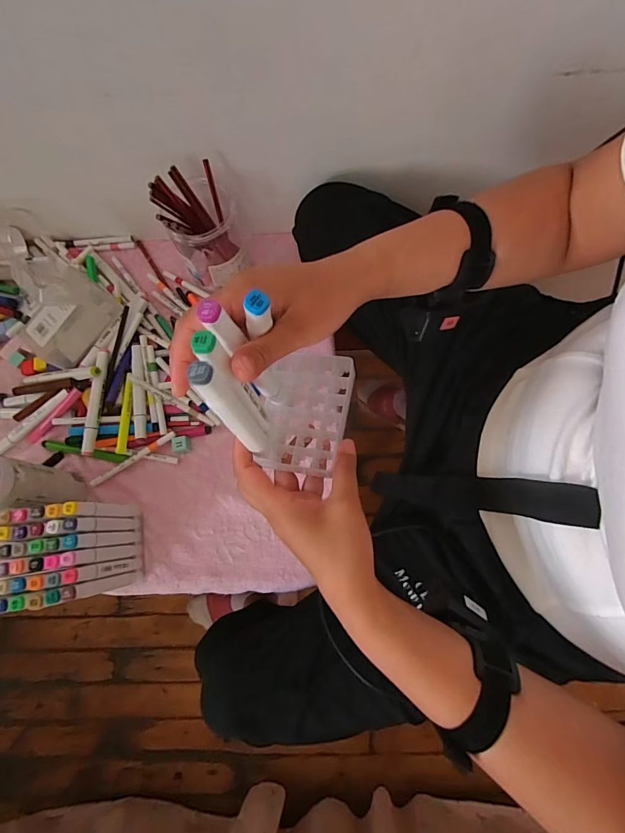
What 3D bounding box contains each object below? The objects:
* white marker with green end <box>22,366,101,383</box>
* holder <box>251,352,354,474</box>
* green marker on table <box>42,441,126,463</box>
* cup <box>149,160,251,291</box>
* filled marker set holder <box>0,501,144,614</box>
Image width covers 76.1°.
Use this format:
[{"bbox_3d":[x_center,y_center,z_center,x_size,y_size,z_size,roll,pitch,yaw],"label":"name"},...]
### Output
[{"bbox_3d":[-0.373,-0.061,0.587,0.153,0.015,0.020,-3,74,22],"label":"white marker with green end"},{"bbox_3d":[-0.004,-0.007,0.360,0.074,0.034,0.113,3,75,3],"label":"holder"},{"bbox_3d":[-0.332,0.051,0.582,0.132,0.014,0.015,10,75,5],"label":"green marker on table"},{"bbox_3d":[-0.153,-0.258,0.577,0.092,0.160,0.100,-1,75,2],"label":"cup"},{"bbox_3d":[-0.284,0.161,0.480,0.109,0.155,0.104,-8,75,0],"label":"filled marker set holder"}]

